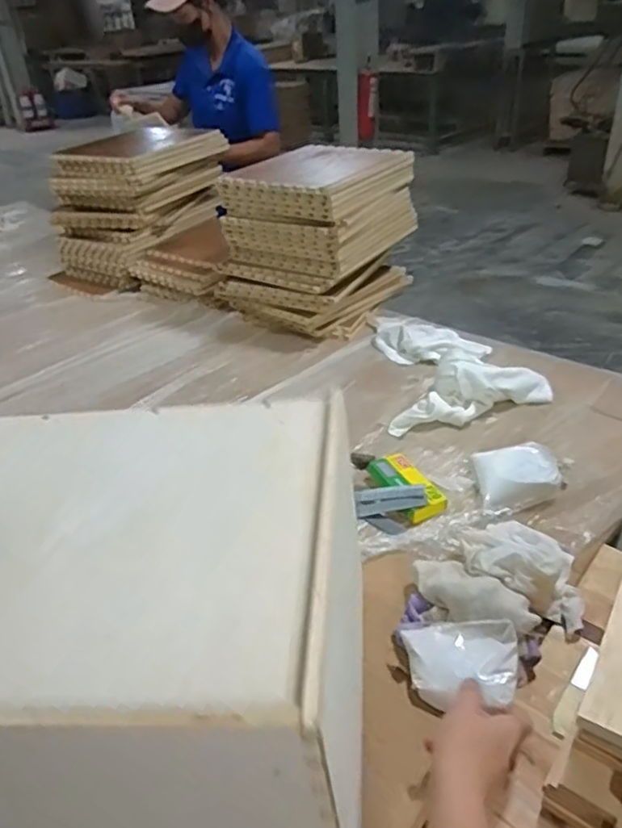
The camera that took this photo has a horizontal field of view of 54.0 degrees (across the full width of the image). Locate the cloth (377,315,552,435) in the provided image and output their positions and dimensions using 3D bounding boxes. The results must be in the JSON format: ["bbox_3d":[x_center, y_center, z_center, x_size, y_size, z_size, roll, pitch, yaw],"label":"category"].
[{"bbox_3d":[0.225,-0.116,1.150,0.276,0.074,0.376,-13,36,-12],"label":"cloth"}]

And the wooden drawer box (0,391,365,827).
[{"bbox_3d":[-0.157,0.189,0.543,0.390,0.276,0.332,-2,35,4],"label":"wooden drawer box"}]

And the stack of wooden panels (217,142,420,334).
[{"bbox_3d":[0.024,-0.377,1.352,0.287,0.317,0.352,19,41,30],"label":"stack of wooden panels"}]

